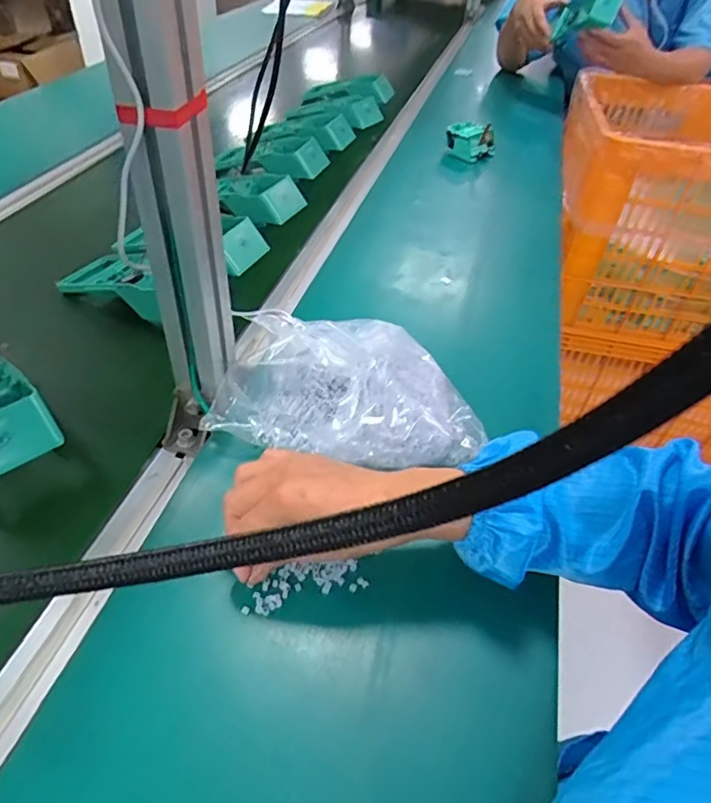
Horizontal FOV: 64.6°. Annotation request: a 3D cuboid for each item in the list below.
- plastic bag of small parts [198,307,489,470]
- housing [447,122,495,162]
[{"bbox_3d":[-0.001,-0.016,0.510,0.225,0.067,0.140,9,43,3],"label":"plastic bag of small parts"},{"bbox_3d":[0.209,-0.474,1.023,0.090,0.044,0.075,10,45,7],"label":"housing"}]

